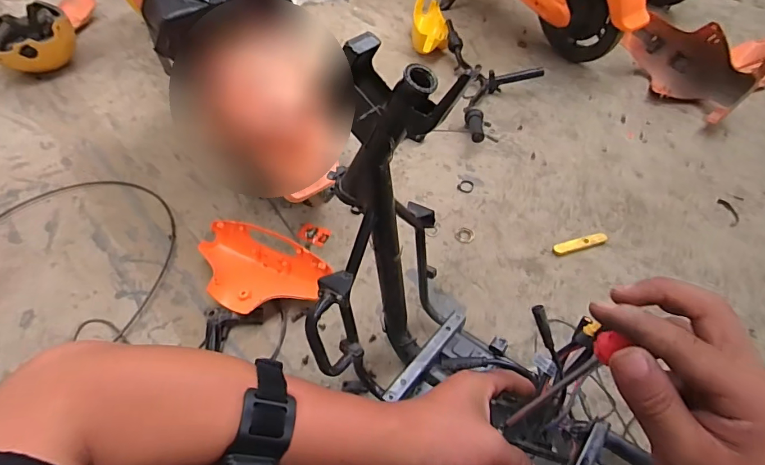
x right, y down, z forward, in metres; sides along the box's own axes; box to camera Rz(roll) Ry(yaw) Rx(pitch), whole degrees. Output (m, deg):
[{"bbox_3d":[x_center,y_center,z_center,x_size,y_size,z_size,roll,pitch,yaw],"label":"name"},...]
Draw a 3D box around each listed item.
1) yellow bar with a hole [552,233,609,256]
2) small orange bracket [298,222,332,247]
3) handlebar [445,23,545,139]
[{"bbox_3d":[0.481,0.026,1.082,0.148,0.014,0.034,-14,52,-12],"label":"yellow bar with a hole"},{"bbox_3d":[-0.163,0.005,1.071,0.074,0.009,0.049,21,53,15],"label":"small orange bracket"},{"bbox_3d":[0.368,-0.498,1.446,0.264,0.091,0.610,-2,51,-3],"label":"handlebar"}]

